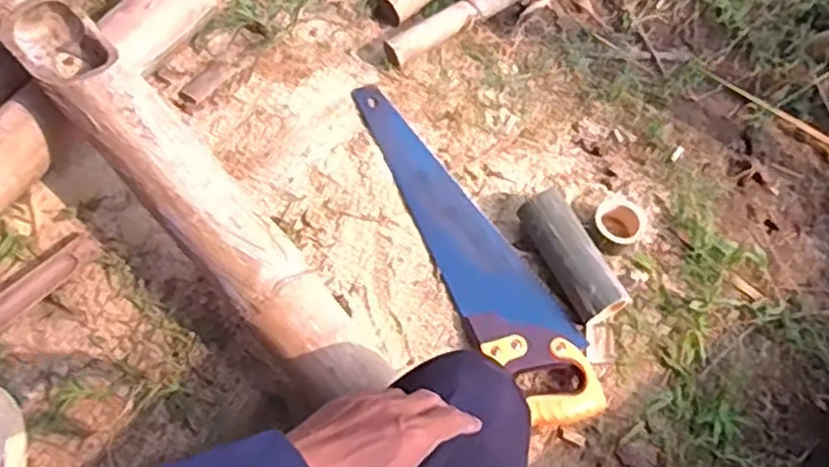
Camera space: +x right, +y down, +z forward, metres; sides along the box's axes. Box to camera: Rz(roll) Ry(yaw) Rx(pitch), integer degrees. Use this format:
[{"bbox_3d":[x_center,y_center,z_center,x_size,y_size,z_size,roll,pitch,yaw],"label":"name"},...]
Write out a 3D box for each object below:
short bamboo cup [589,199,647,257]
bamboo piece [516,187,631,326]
[{"bbox_3d":[0.263,-0.010,0.962,0.063,0.035,0.066,2,64,-4],"label":"short bamboo cup"},{"bbox_3d":[0.195,0.025,0.906,0.065,0.065,0.167,-23,69,-16],"label":"bamboo piece"}]

